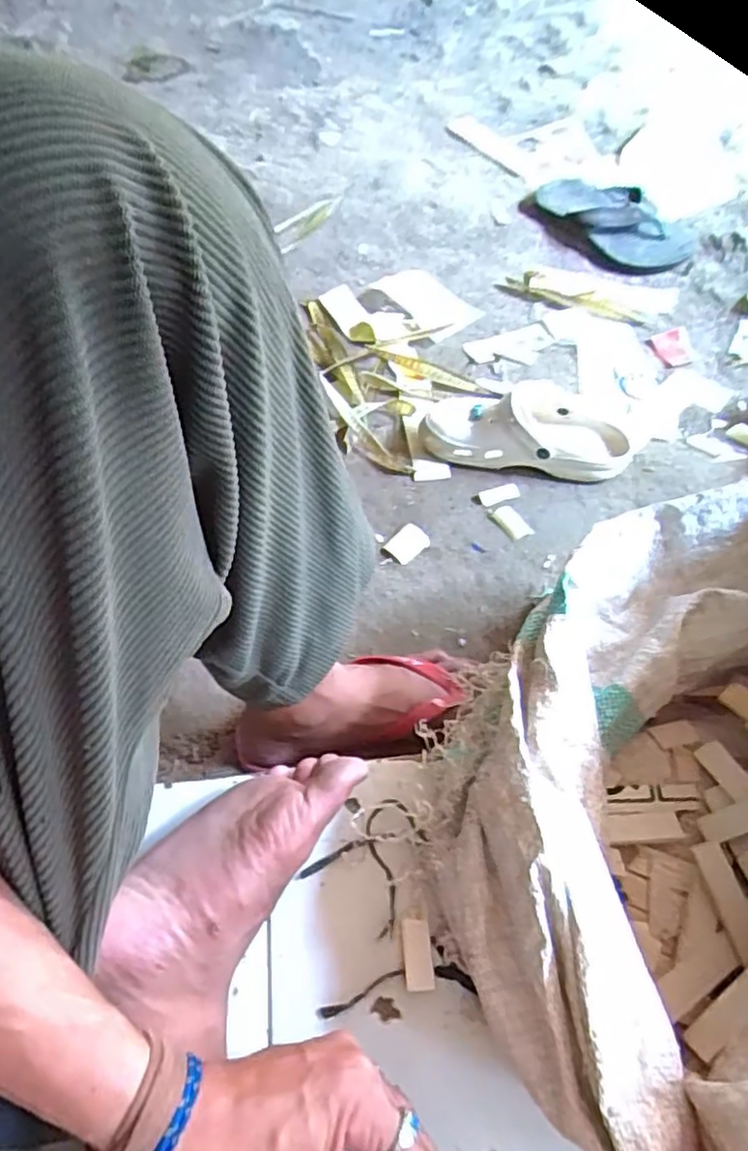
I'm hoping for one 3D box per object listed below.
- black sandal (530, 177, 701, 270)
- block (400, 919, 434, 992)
[{"bbox_3d":[0.364,-0.550,1.017,0.270,0.042,0.118,36,68,18],"label":"black sandal"},{"bbox_3d":[0.028,0.244,0.426,0.019,0.004,0.040,-5,62,-1],"label":"block"}]

